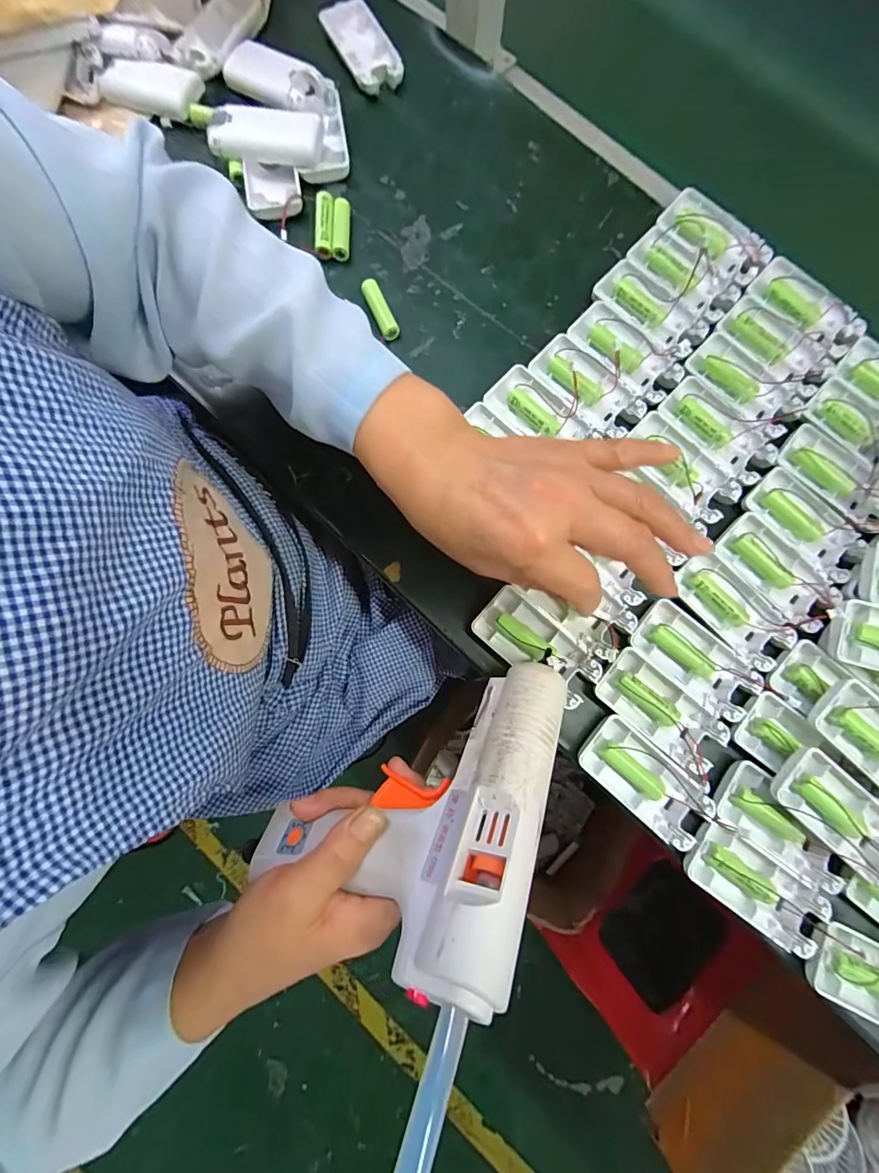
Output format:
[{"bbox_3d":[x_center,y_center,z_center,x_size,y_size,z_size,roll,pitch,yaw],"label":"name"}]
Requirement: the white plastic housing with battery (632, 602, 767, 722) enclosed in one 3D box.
[{"bbox_3d":[0.187,0.053,0.330,0.092,0.014,0.048,37,81,6],"label":"white plastic housing with battery"}]

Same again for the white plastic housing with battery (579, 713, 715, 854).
[{"bbox_3d":[0.144,0.137,0.317,0.094,0.017,0.045,41,82,6],"label":"white plastic housing with battery"}]

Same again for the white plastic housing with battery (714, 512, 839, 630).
[{"bbox_3d":[0.256,-0.010,0.342,0.046,0.017,0.092,-43,83,-8],"label":"white plastic housing with battery"}]

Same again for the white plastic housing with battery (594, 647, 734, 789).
[{"bbox_3d":[0.160,0.090,0.324,0.096,0.015,0.047,41,82,7],"label":"white plastic housing with battery"}]

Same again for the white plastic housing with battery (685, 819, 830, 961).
[{"bbox_3d":[0.215,0.206,0.308,0.095,0.017,0.043,35,81,6],"label":"white plastic housing with battery"}]

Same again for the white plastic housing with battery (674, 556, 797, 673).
[{"bbox_3d":[0.217,0.020,0.339,0.044,0.016,0.092,-44,83,-8],"label":"white plastic housing with battery"}]

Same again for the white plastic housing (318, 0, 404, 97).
[{"bbox_3d":[-0.070,-0.497,0.411,0.044,0.010,0.094,-30,86,-1],"label":"white plastic housing"}]

